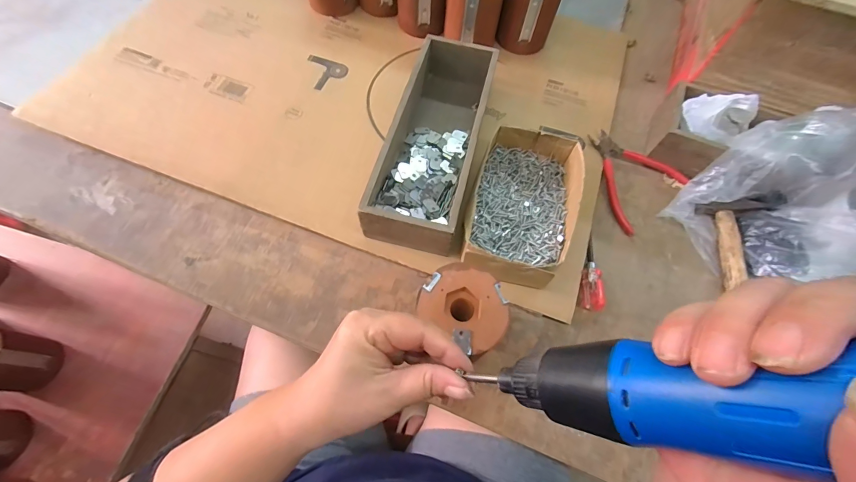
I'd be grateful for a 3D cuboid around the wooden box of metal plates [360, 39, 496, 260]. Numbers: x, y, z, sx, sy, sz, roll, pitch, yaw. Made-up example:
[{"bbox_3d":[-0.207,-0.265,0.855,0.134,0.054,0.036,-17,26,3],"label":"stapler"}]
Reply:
[{"bbox_3d":[0.012,-0.132,0.459,0.100,0.067,0.300,14,66,4],"label":"wooden box of metal plates"}]

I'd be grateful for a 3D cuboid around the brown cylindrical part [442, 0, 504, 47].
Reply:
[{"bbox_3d":[0.067,-0.338,0.527,0.076,0.085,0.070,1,66,-2],"label":"brown cylindrical part"}]

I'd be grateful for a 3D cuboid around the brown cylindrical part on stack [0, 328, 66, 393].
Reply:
[{"bbox_3d":[-0.603,0.172,0.531,0.074,0.106,0.076,6,66,0],"label":"brown cylindrical part on stack"}]

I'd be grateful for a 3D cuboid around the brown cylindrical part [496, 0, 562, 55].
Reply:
[{"bbox_3d":[0.149,-0.341,0.538,0.077,0.100,0.078,17,66,5],"label":"brown cylindrical part"}]

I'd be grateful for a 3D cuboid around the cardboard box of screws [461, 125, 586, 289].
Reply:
[{"bbox_3d":[0.109,-0.041,0.428,0.117,0.057,0.196,18,66,6],"label":"cardboard box of screws"}]

